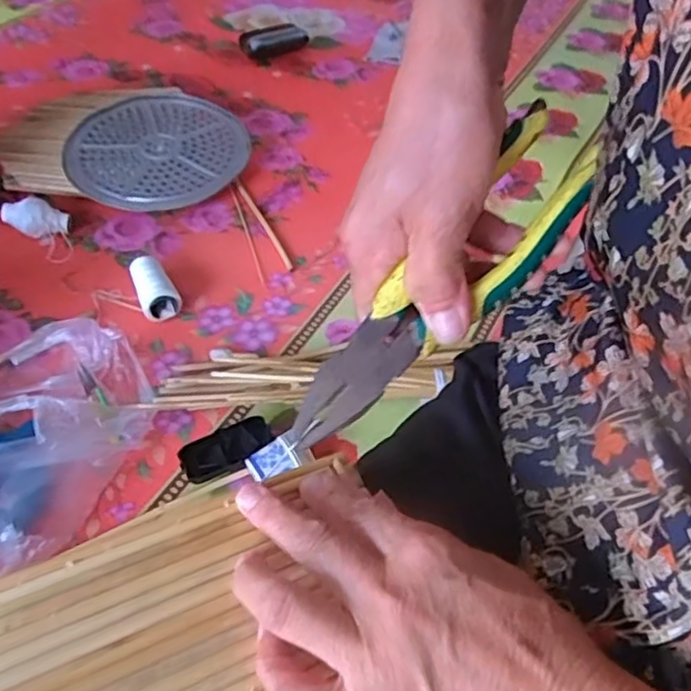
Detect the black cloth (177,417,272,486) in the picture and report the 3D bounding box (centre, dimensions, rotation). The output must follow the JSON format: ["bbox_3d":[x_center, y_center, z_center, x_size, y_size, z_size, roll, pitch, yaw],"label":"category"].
[{"bbox_3d":[-0.139,0.120,0.766,0.107,0.014,0.055,-25,51,-18],"label":"black cloth"}]

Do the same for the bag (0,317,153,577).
[{"bbox_3d":[-0.367,0.083,0.742,0.265,0.114,0.327,-17,49,-11],"label":"bag"}]

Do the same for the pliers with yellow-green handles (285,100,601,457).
[{"bbox_3d":[0.045,-0.021,0.303,0.047,0.020,0.184,39,95,8],"label":"pliers with yellow-green handles"}]

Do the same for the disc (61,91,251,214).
[{"bbox_3d":[-0.338,-0.369,1.198,0.304,0.021,0.337,17,49,10],"label":"disc"}]

